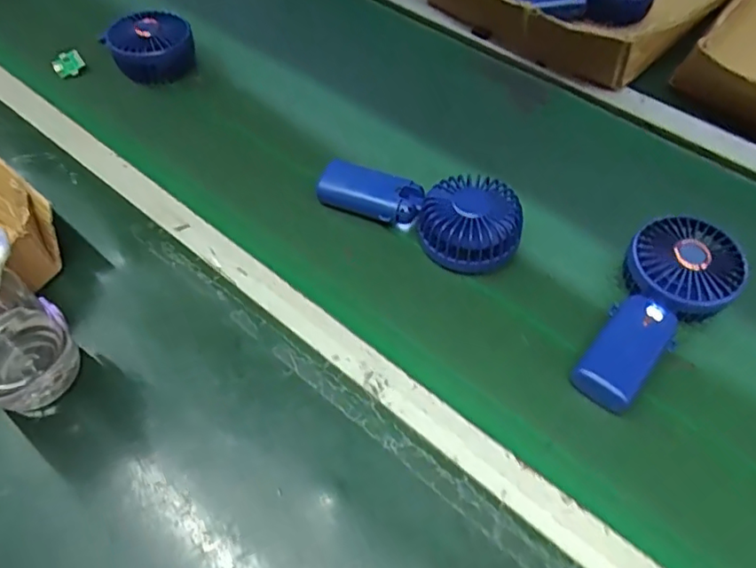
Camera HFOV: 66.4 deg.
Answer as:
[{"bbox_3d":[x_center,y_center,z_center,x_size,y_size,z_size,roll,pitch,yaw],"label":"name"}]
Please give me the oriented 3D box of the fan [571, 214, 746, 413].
[{"bbox_3d":[0.219,0.019,0.460,0.081,0.047,0.185,36,60,22],"label":"fan"}]

